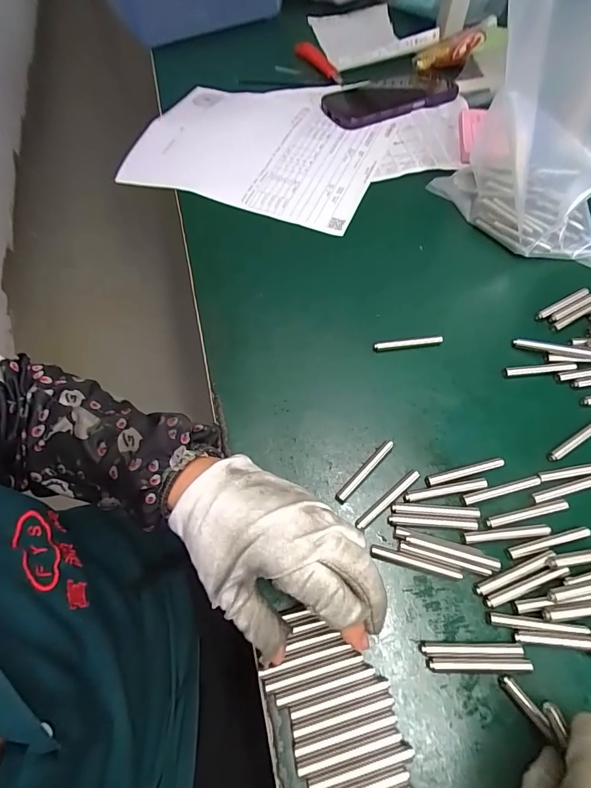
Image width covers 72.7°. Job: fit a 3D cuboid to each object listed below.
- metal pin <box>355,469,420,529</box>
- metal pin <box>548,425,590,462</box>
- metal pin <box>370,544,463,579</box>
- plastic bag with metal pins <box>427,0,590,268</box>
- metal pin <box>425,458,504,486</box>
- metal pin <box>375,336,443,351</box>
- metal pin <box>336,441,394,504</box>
[{"bbox_3d":[0.064,0.072,0.279,0.058,0.004,0.007,-37,67,-17],"label":"metal pin"},{"bbox_3d":[0.213,0.033,0.301,0.061,0.004,0.008,-29,65,-14],"label":"metal pin"},{"bbox_3d":[0.078,0.110,0.263,0.058,0.007,0.007,13,62,8],"label":"metal pin"},{"bbox_3d":[0.264,-0.265,0.356,0.163,0.190,0.197,39,69,19],"label":"plastic bag with metal pins"},{"bbox_3d":[0.122,0.055,0.288,0.059,0.004,0.007,-14,62,-7],"label":"metal pin"},{"bbox_3d":[0.097,-0.043,0.344,0.058,0.008,0.005,-6,62,-2],"label":"metal pin"},{"bbox_3d":[0.051,0.056,0.292,0.006,0.008,0.058,40,69,20],"label":"metal pin"}]

